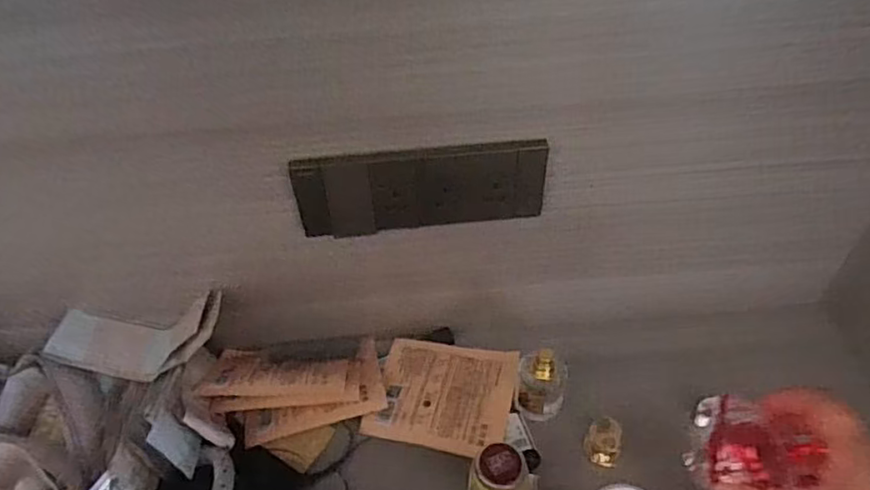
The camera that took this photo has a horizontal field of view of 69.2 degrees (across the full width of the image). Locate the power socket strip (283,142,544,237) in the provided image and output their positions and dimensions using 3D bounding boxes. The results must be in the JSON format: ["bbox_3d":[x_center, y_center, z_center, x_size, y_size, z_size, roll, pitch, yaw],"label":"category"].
[{"bbox_3d":[-0.009,-0.043,0.493,0.190,0.068,0.016,-6,47,-3],"label":"power socket strip"}]

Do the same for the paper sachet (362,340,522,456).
[{"bbox_3d":[0.008,0.134,0.574,0.122,0.012,0.103,10,49,12],"label":"paper sachet"}]

